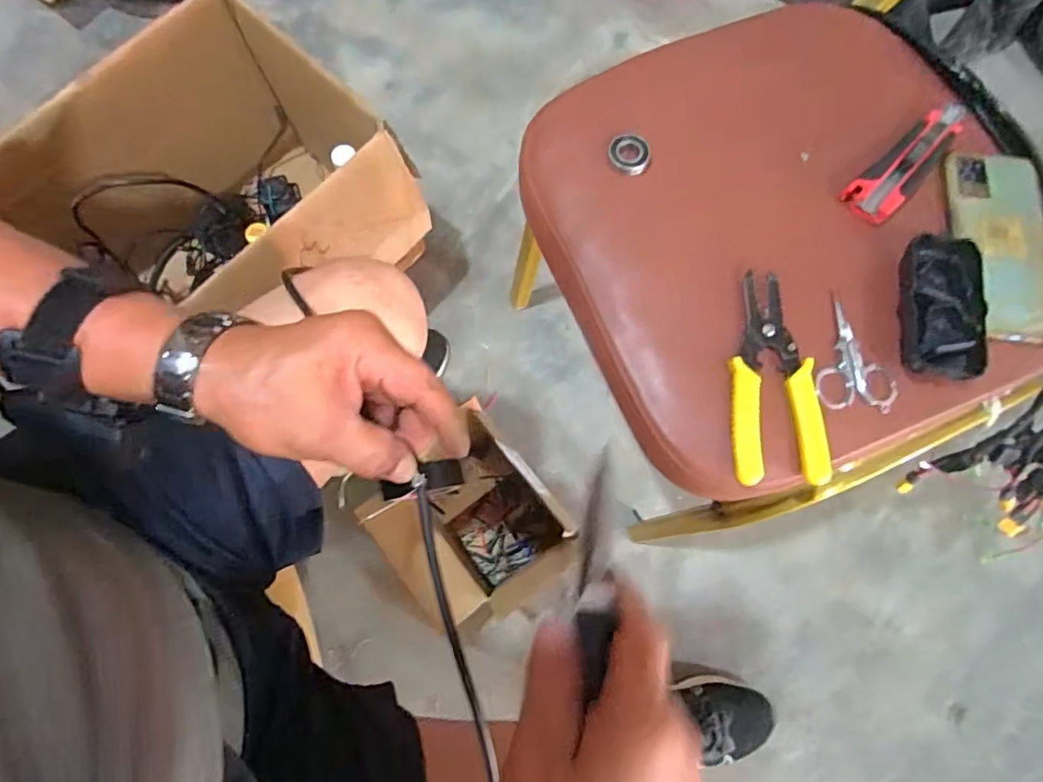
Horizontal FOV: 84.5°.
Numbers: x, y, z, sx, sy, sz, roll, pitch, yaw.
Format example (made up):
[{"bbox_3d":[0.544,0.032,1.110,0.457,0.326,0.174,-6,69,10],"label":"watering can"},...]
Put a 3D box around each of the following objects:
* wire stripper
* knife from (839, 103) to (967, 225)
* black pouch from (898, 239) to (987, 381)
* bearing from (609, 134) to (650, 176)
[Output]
[{"bbox_3d":[0.182,-0.010,0.419,0.066,0.009,0.152,-1,76,0],"label":"wire stripper"},{"bbox_3d":[0.322,-0.190,0.468,0.140,0.013,0.039,-41,79,-9],"label":"knife"},{"bbox_3d":[0.312,-0.063,0.426,0.051,0.018,0.108,9,76,3],"label":"black pouch"},{"bbox_3d":[0.088,-0.192,0.466,0.034,0.011,0.028,14,76,4],"label":"bearing"}]

